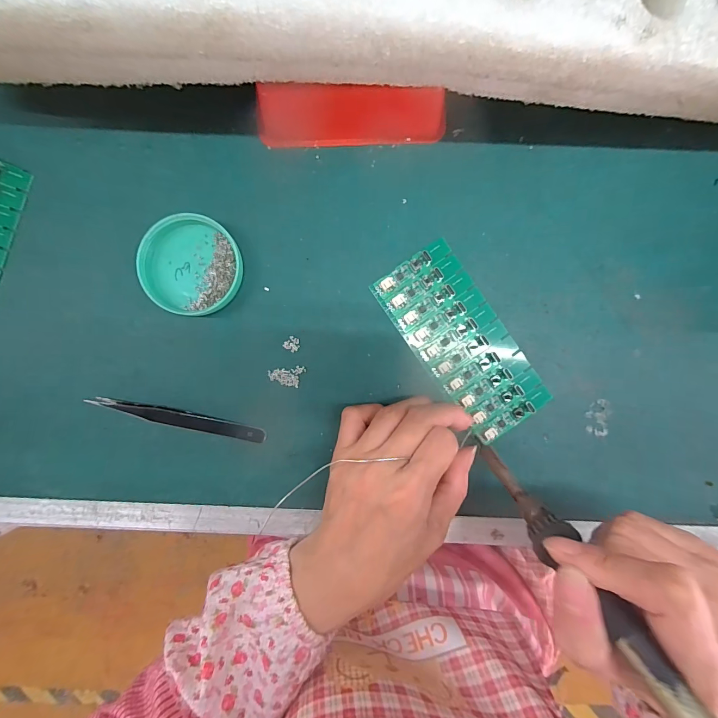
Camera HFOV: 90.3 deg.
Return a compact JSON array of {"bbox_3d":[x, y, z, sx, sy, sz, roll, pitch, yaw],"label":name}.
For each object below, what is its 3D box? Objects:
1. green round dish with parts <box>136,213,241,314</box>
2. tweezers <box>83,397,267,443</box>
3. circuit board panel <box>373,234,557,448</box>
[{"bbox_3d":[-0.113,-0.063,0.241,0.066,0.010,0.063,0,91,-1],"label":"green round dish with parts"},{"bbox_3d":[-0.122,0.042,0.242,0.114,0.013,0.012,13,91,-1],"label":"tweezers"},{"bbox_3d":[0.072,-0.011,0.247,0.059,0.006,0.135,-36,90,0],"label":"circuit board panel"}]

